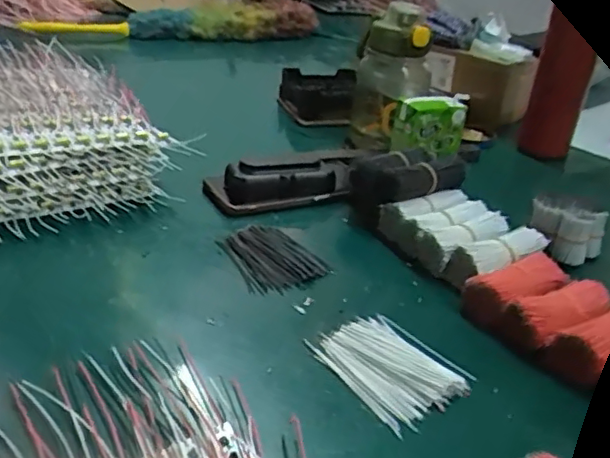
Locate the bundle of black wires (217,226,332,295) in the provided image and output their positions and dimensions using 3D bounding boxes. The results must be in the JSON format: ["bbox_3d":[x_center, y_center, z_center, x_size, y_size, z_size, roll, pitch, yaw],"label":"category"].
[{"bbox_3d":[-0.026,0.021,0.496,0.063,0.011,0.086,-13,35,-31],"label":"bundle of black wires"}]

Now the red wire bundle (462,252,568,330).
[{"bbox_3d":[0.156,0.046,0.449,0.087,0.028,0.038,-13,35,-31],"label":"red wire bundle"}]

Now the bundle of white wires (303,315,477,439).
[{"bbox_3d":[0.053,0.086,0.389,0.071,0.008,0.091,-17,37,-36],"label":"bundle of white wires"}]

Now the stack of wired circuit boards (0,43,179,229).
[{"bbox_3d":[-0.291,-0.107,0.615,0.240,0.071,0.343,-14,35,-33],"label":"stack of wired circuit boards"}]

